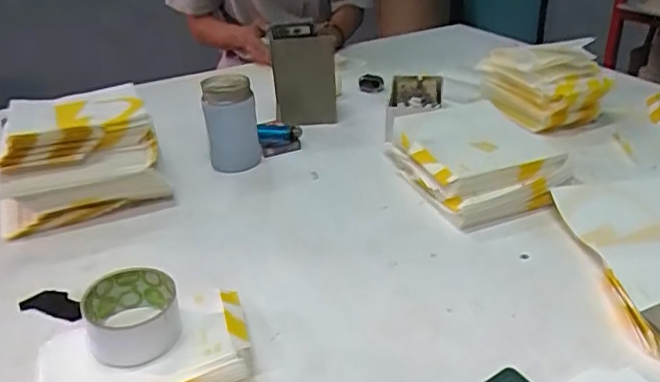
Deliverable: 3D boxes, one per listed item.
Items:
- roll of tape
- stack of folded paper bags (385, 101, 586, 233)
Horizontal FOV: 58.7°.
[{"bbox_3d":[-0.180,0.111,0.533,0.080,0.046,0.086,-2,30,1],"label":"roll of tape"},{"bbox_3d":[0.202,-0.055,0.811,0.193,0.077,0.254,-10,31,-13],"label":"stack of folded paper bags"}]

